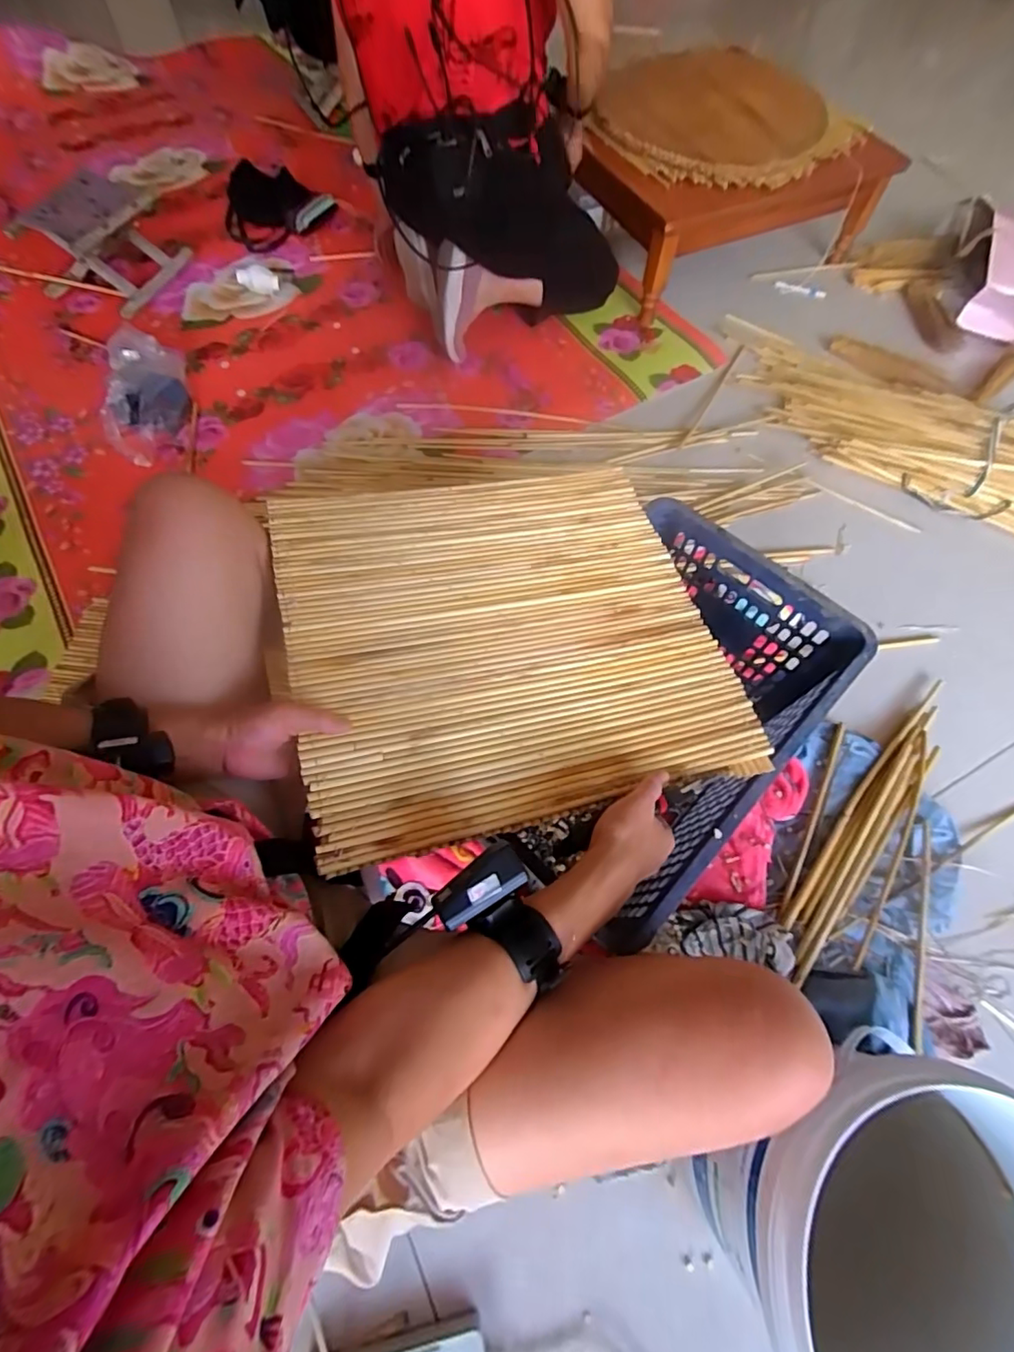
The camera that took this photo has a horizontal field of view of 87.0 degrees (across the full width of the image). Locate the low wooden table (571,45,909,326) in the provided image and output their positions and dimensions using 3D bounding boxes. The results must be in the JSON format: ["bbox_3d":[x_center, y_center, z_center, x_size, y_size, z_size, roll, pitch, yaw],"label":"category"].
[{"bbox_3d":[0.514,-1.264,1.346,0.722,0.276,0.546,-28,69,-12],"label":"low wooden table"}]

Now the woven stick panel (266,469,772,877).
[{"bbox_3d":[0.002,-0.057,0.592,0.459,0.010,0.428,-11,64,-16],"label":"woven stick panel"}]

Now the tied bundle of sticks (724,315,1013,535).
[{"bbox_3d":[0.962,-0.524,1.146,1.140,0.086,0.409,39,71,15],"label":"tied bundle of sticks"}]

